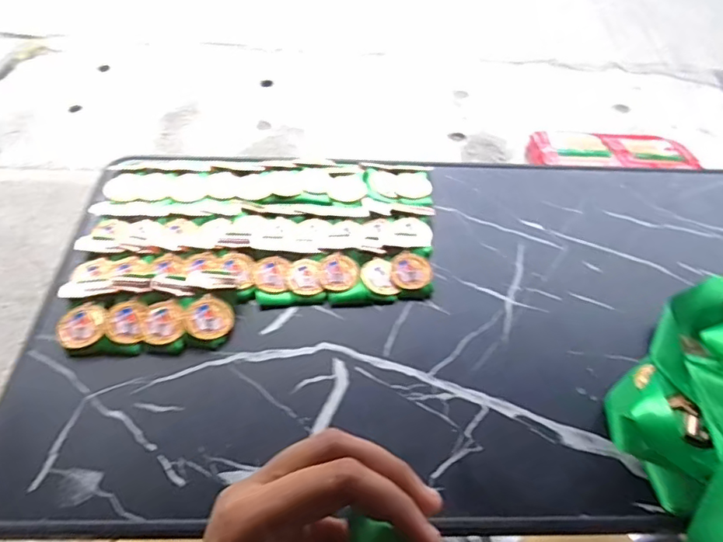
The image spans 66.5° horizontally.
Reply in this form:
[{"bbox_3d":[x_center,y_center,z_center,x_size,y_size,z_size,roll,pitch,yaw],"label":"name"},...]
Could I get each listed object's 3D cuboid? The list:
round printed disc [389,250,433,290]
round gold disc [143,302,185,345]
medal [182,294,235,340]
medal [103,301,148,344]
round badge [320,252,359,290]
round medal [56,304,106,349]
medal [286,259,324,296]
[{"bbox_3d":[0.045,-0.001,0.510,0.038,0.004,0.040,-1,62,1],"label":"round printed disc"},{"bbox_3d":[-0.162,0.043,0.457,0.031,0.004,0.037,1,60,-4],"label":"round gold disc"},{"bbox_3d":[-0.128,0.039,0.464,0.040,0.004,0.039,6,56,-8],"label":"medal"},{"bbox_3d":[-0.196,0.042,0.455,0.032,0.004,0.036,0,60,-5],"label":"medal"},{"bbox_3d":[-0.020,0.000,0.504,0.034,0.004,0.041,4,53,-5],"label":"round badge"},{"bbox_3d":[-0.229,0.045,0.450,0.037,0.004,0.036,2,61,-3],"label":"round medal"},{"bbox_3d":[-0.052,0.005,0.500,0.030,0.004,0.038,-4,54,-10],"label":"medal"}]

